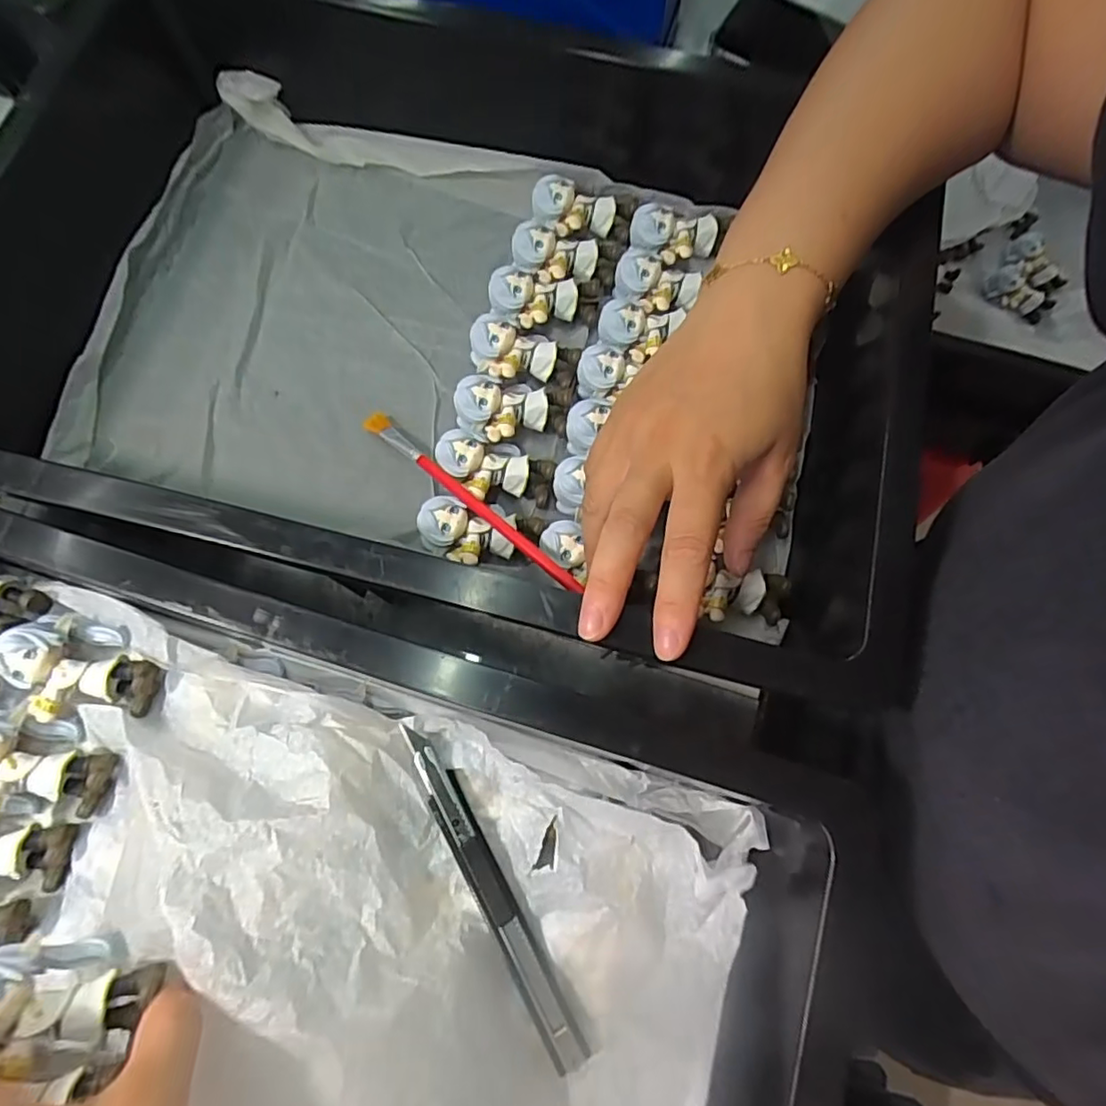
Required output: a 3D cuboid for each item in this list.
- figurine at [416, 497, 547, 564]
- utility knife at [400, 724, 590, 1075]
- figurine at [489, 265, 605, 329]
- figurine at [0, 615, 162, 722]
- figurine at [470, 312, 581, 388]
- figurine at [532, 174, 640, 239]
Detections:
[{"bbox_3d":[-0.037,-0.009,0.312,0.062,0.020,0.033,7,74,1],"label":"figurine"},{"bbox_3d":[-0.027,0.140,0.255,0.015,0.011,0.143,-27,76,-9],"label":"utility knife"},{"bbox_3d":[-0.001,-0.147,0.354,0.068,0.021,0.032,-1,73,-16],"label":"figurine"},{"bbox_3d":[-0.204,0.050,0.265,0.056,0.029,0.040,9,74,1],"label":"figurine"},{"bbox_3d":[-0.017,-0.112,0.344,0.060,0.026,0.038,23,75,5],"label":"figurine"},{"bbox_3d":[0.018,-0.210,0.373,0.062,0.020,0.030,9,74,1],"label":"figurine"}]

